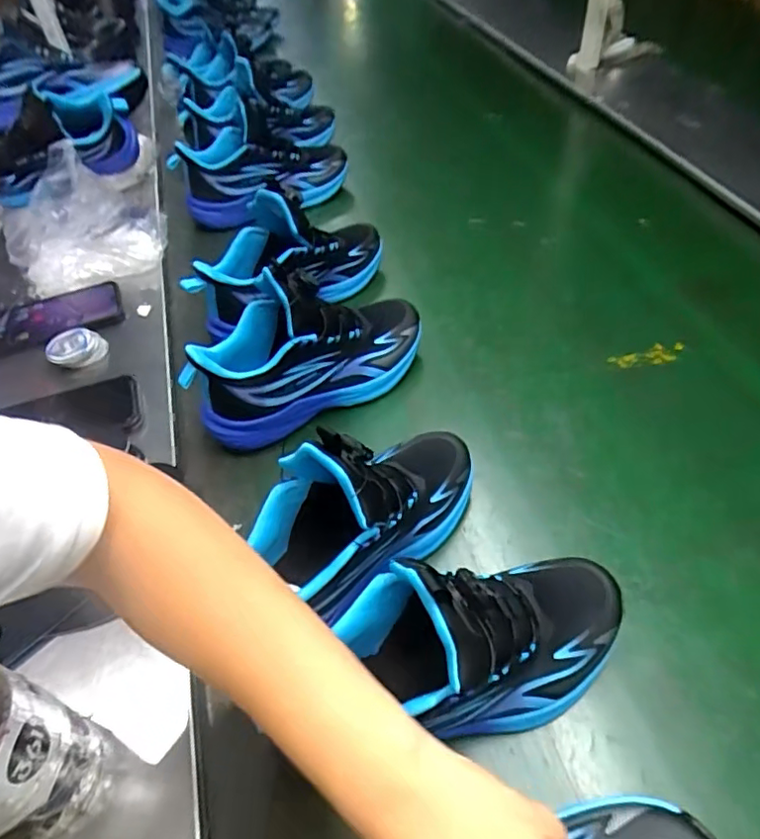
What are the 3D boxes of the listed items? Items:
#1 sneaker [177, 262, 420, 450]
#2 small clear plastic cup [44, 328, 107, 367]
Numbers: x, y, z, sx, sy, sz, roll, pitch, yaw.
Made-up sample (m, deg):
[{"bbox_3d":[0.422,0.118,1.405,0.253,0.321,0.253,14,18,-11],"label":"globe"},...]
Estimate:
[{"bbox_3d":[-0.072,-0.080,0.583,0.251,0.119,0.098,-26,53,-17],"label":"sneaker"},{"bbox_3d":[-0.349,-0.082,0.668,0.061,0.023,0.049,-32,54,-23],"label":"small clear plastic cup"}]

